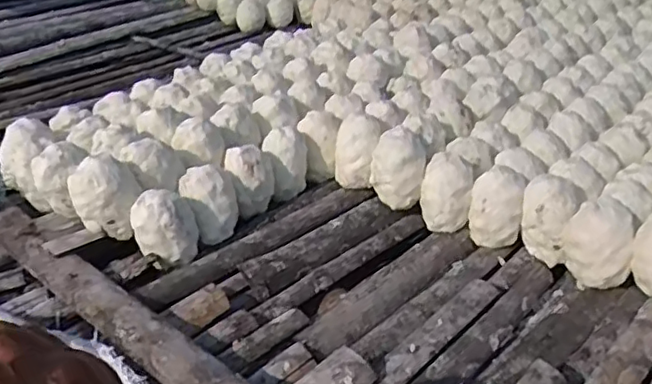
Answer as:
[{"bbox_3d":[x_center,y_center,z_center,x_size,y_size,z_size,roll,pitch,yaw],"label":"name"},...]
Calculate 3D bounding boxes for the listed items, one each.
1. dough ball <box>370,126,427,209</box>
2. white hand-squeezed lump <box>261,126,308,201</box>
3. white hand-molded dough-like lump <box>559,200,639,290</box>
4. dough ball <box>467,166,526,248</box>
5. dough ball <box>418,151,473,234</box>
[{"bbox_3d":[0.109,-0.038,0.930,0.081,0.095,0.077,6,35,7],"label":"dough ball"},{"bbox_3d":[-0.061,-0.052,0.969,0.070,0.084,0.074,-9,36,-14],"label":"white hand-squeezed lump"},{"bbox_3d":[0.356,0.067,0.803,0.083,0.095,0.076,15,37,19],"label":"white hand-molded dough-like lump"},{"bbox_3d":[0.243,0.022,0.882,0.073,0.092,0.070,1,35,-1],"label":"dough ball"},{"bbox_3d":[0.175,-0.002,0.906,0.071,0.095,0.076,9,35,11],"label":"dough ball"}]

